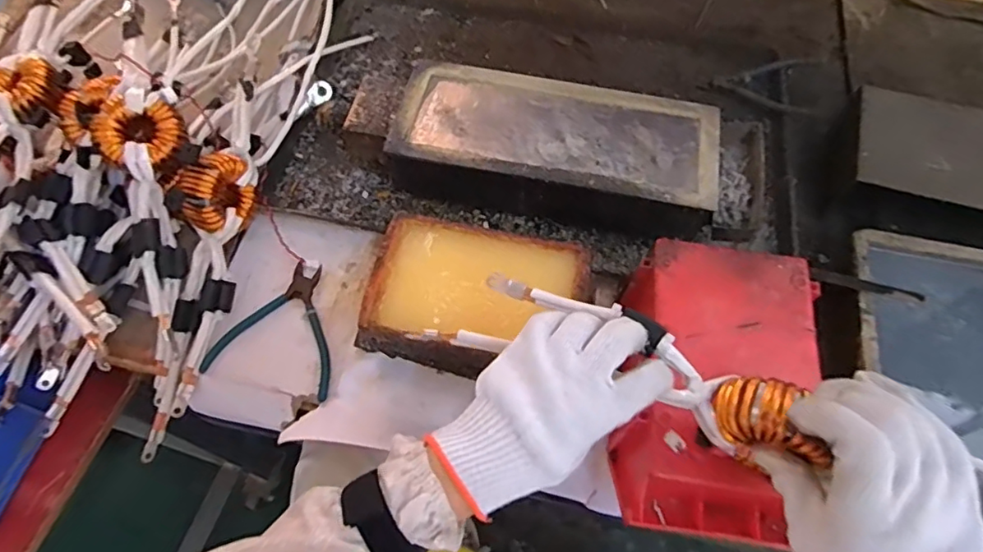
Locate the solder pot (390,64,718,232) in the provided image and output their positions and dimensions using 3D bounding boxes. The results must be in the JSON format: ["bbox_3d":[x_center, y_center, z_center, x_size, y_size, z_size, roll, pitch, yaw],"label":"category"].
[{"bbox_3d":[0.068,-0.134,0.632,0.339,0.088,0.160,13,63,5],"label":"solder pot"}]

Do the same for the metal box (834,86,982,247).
[{"bbox_3d":[0.501,-0.113,0.639,0.203,0.098,0.159,16,63,7],"label":"metal box"}]

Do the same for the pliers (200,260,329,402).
[{"bbox_3d":[-0.207,0.047,0.572,0.124,0.007,0.133,11,62,4],"label":"pliers"}]

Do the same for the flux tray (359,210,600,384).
[{"bbox_3d":[-0.015,0.024,0.558,0.196,0.069,0.145,17,63,7],"label":"flux tray"}]

